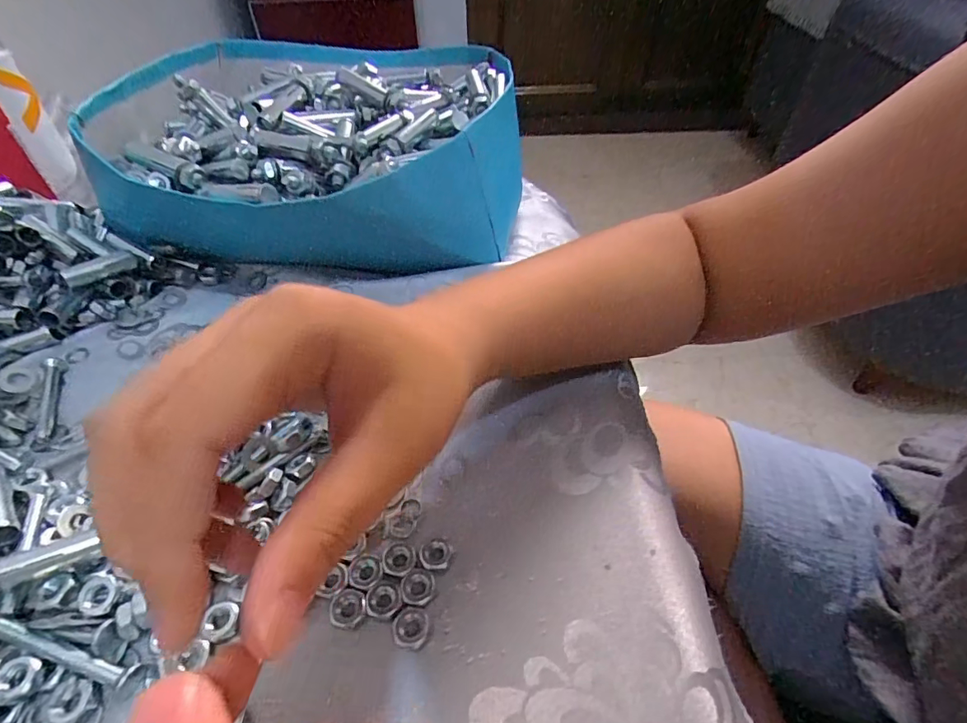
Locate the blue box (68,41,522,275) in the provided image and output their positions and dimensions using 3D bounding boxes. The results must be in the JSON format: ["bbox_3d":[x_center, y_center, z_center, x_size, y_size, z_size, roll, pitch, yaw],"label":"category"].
[{"bbox_3d":[-0.124,-0.174,0.368,0.274,0.084,0.282,-5,46,-5],"label":"blue box"}]

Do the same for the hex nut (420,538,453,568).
[{"bbox_3d":[-0.019,0.079,0.199,0.013,0.007,0.013,7,46,6],"label":"hex nut"}]

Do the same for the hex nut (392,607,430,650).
[{"bbox_3d":[-0.027,0.099,0.180,0.013,0.004,0.013,3,46,3],"label":"hex nut"}]

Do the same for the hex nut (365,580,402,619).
[{"bbox_3d":[-0.038,0.091,0.185,0.013,0.004,0.013,6,46,6],"label":"hex nut"}]

